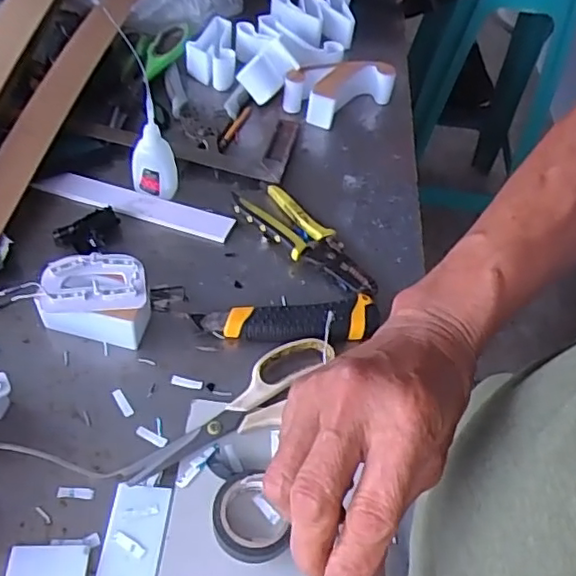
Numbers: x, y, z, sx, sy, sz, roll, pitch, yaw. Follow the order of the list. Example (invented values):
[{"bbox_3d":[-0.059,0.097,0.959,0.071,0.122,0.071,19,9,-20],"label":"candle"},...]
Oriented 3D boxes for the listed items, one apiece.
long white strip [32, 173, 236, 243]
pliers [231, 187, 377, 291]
[{"bbox_3d":[-0.153,-0.085,0.614,0.194,0.007,0.030,15,67,2],"label":"long white strip"},{"bbox_3d":[0.021,-0.048,0.599,0.162,0.026,0.055,39,59,25],"label":"pliers"}]

